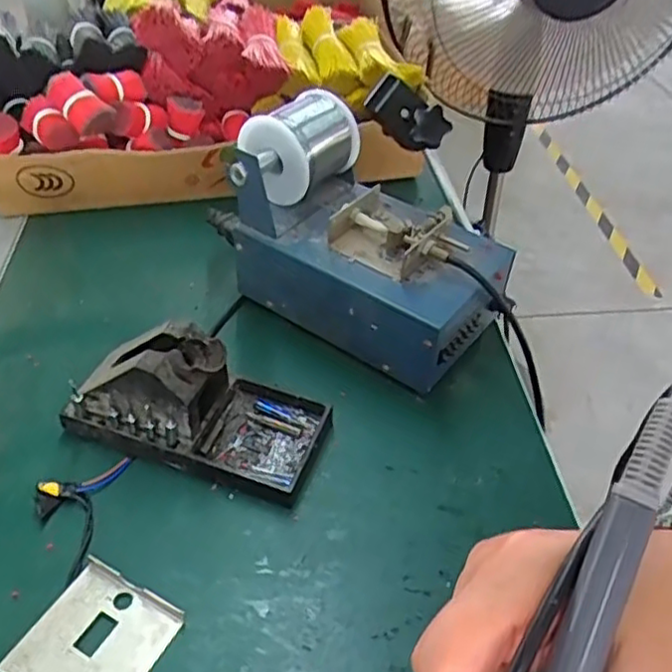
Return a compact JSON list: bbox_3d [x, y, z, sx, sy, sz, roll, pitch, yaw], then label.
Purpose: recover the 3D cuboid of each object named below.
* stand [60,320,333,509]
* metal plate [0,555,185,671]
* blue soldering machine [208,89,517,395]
[{"bbox_3d":[-0.087,0.036,0.424,0.152,0.070,0.076,14,44,15],"label":"stand"},{"bbox_3d":[-0.123,0.155,0.341,0.064,0.010,0.069,18,46,19],"label":"metal plate"},{"bbox_3d":[0.021,-0.077,0.500,0.218,0.121,0.121,28,49,27],"label":"blue soldering machine"}]

